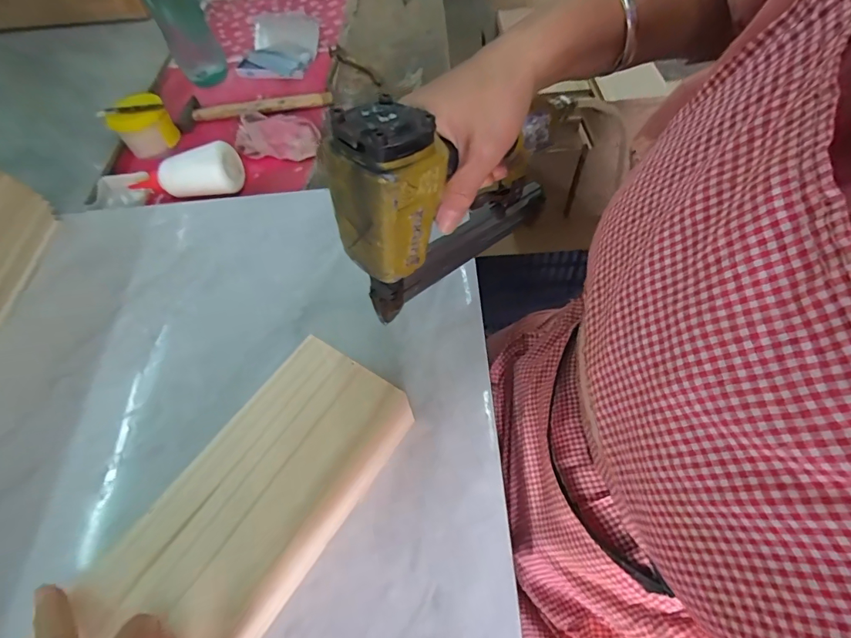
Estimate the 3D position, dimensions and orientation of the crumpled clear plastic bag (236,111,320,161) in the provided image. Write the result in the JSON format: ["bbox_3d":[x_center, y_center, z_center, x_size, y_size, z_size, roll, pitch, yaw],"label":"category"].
[{"bbox_3d":[-0.210,-0.266,0.631,0.118,0.032,0.066,14,59,14],"label":"crumpled clear plastic bag"}]

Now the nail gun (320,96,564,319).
[{"bbox_3d":[0.033,-0.098,0.329,0.200,0.167,0.049,-35,60,-17],"label":"nail gun"}]

